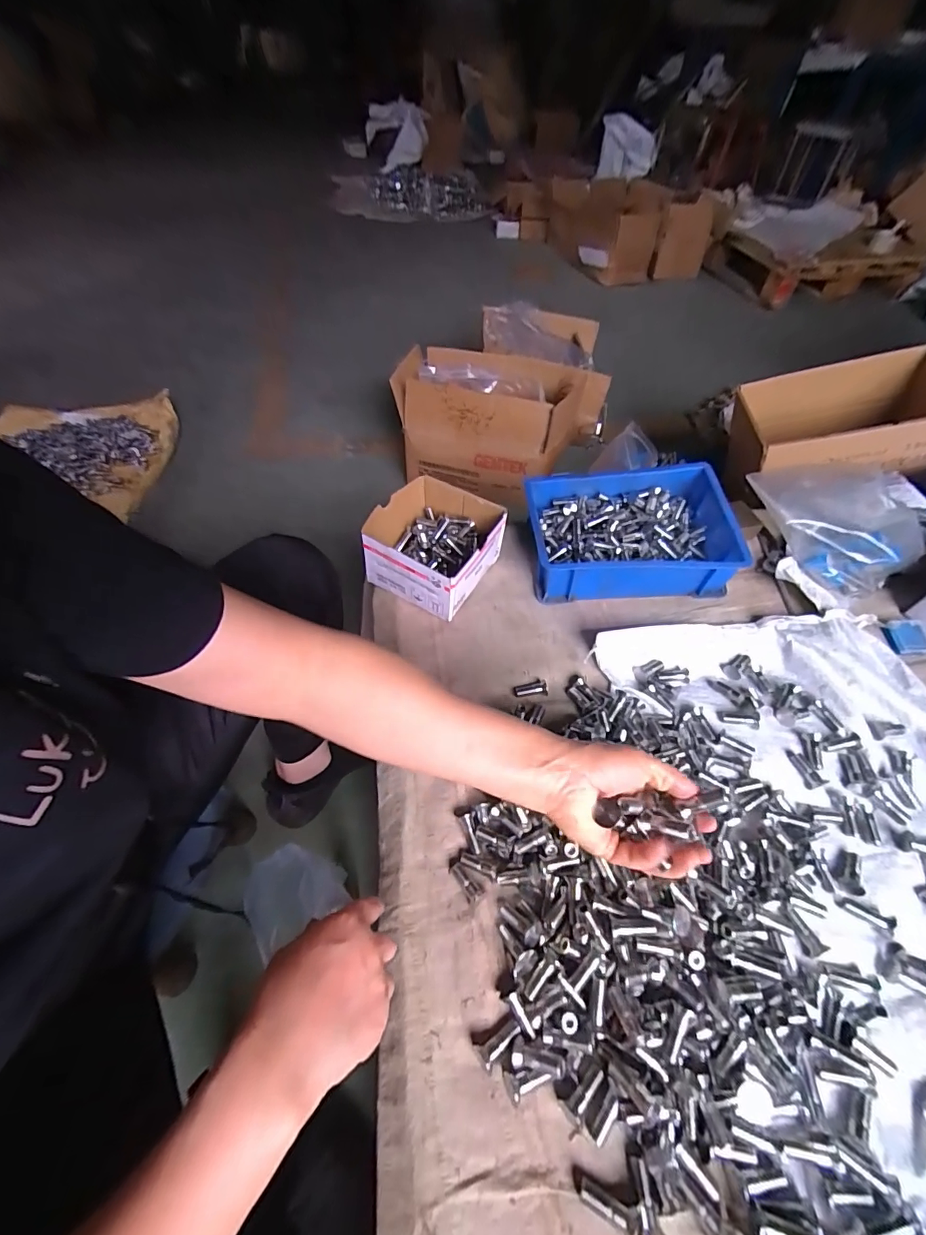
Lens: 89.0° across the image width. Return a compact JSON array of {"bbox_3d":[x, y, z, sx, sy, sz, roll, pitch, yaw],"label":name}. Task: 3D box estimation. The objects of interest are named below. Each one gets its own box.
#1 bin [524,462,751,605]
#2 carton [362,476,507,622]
[{"bbox_3d":[0.219,-0.108,0.622,0.254,0.085,0.168,1,52,-1],"label":"bin"},{"bbox_3d":[-0.037,-0.093,0.610,0.142,0.076,0.147,26,56,17],"label":"carton"}]

